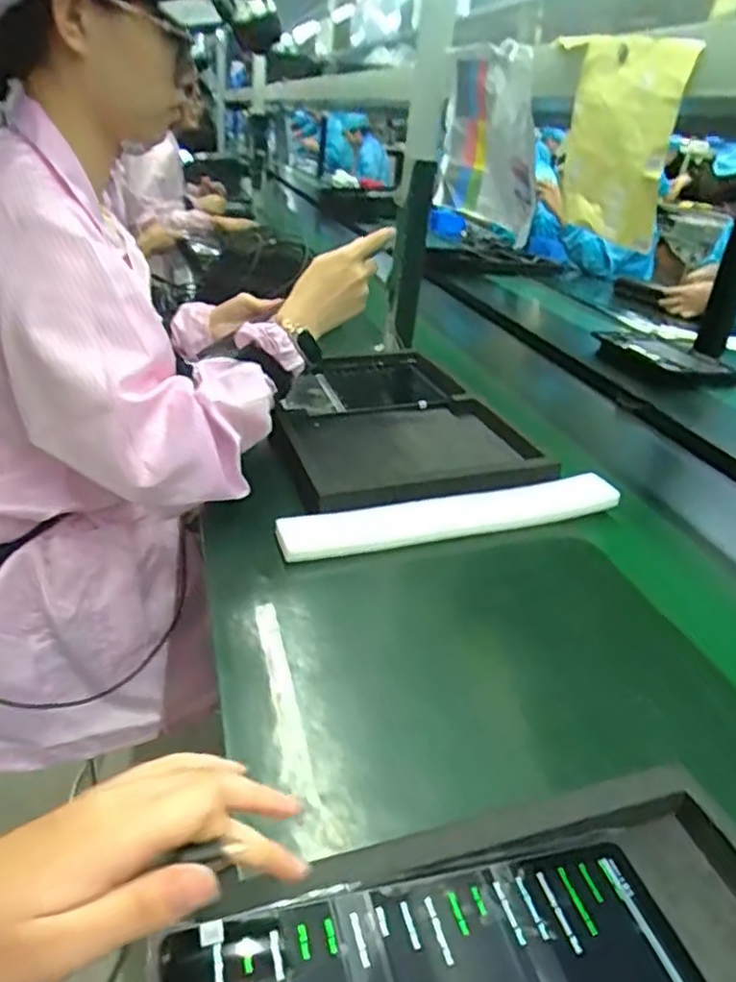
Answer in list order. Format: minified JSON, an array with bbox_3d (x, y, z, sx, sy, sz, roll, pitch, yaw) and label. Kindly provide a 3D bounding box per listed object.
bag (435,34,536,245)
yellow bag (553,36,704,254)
[{"bbox_3d":[0.147,-0.468,0.894,0.055,0.212,0.361,-13,33,-6],"label":"bag"},{"bbox_3d":[0.231,-0.335,0.641,0.026,0.166,0.194,-6,36,-12],"label":"yellow bag"}]

